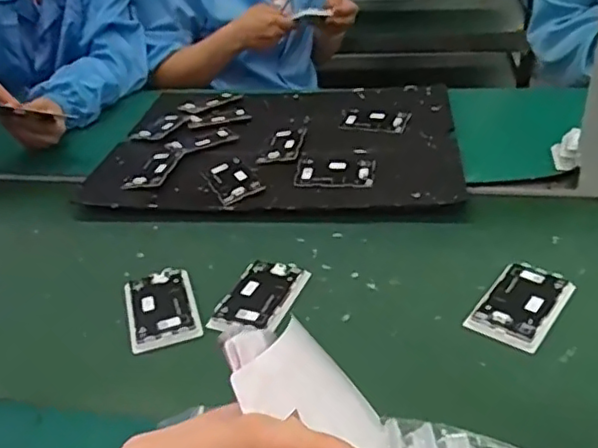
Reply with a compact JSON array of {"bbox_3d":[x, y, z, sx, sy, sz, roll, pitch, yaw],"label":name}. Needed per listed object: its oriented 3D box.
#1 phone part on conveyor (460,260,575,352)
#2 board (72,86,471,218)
[{"bbox_3d":[0.207,0.073,0.578,0.066,0.014,0.098,22,42,34],"label":"phone part on conveyor"},{"bbox_3d":[-0.024,-0.115,0.879,0.473,0.037,0.350,0,34,6],"label":"board"}]

